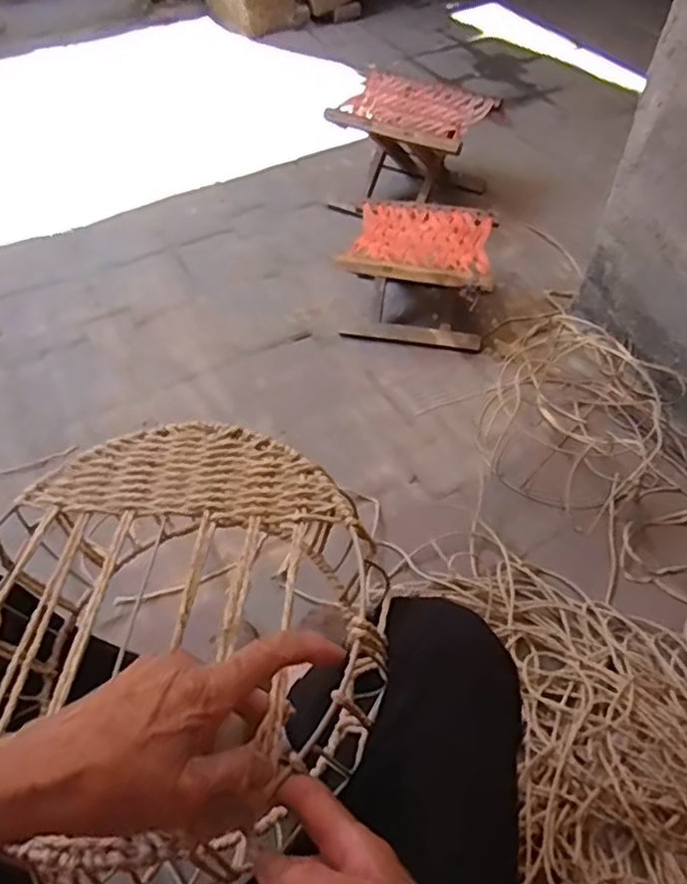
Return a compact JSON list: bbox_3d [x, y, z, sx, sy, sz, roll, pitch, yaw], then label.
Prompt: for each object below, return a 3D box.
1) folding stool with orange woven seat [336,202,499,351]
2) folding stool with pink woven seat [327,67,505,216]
[{"bbox_3d":[0.159,-0.332,1.326,0.280,0.190,0.233,15,54,11],"label":"folding stool with orange woven seat"},{"bbox_3d":[0.165,-0.688,1.574,0.304,0.246,0.289,25,56,18],"label":"folding stool with pink woven seat"}]

